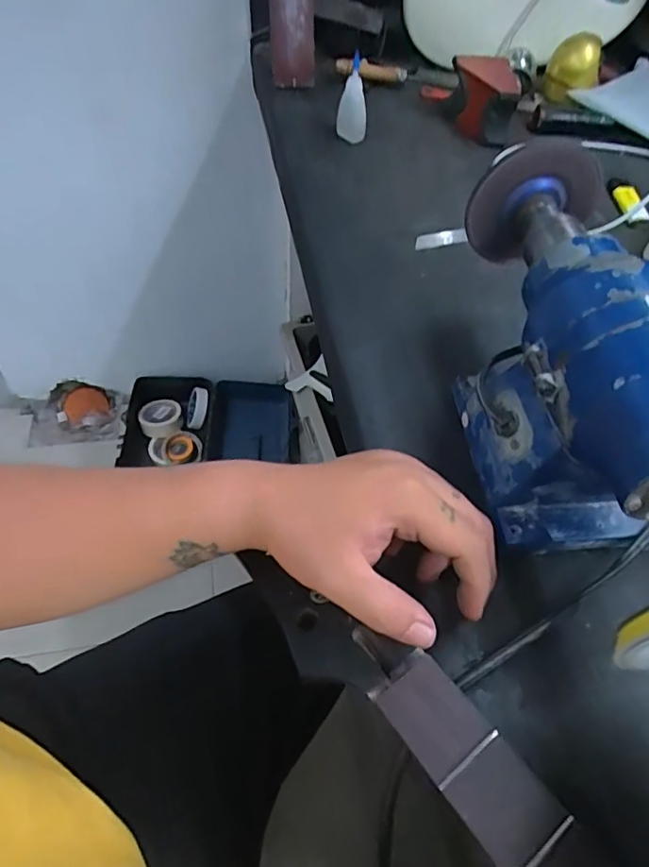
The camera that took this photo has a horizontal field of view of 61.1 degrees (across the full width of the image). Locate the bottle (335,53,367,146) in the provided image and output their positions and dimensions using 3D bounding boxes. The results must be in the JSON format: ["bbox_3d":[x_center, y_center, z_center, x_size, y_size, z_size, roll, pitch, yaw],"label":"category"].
[{"bbox_3d":[0.035,-0.377,0.622,0.029,0.071,0.037,27,59,17],"label":"bottle"}]

